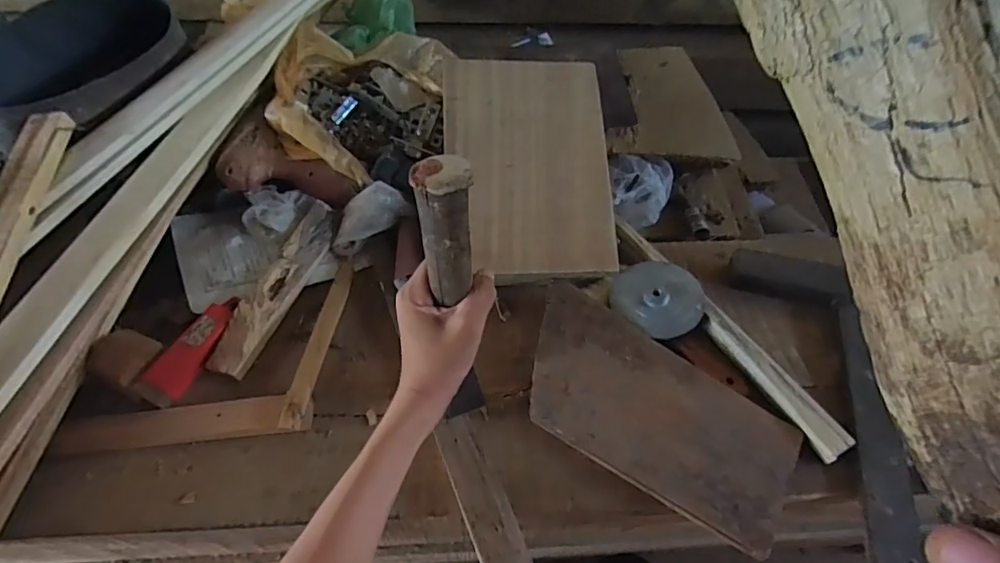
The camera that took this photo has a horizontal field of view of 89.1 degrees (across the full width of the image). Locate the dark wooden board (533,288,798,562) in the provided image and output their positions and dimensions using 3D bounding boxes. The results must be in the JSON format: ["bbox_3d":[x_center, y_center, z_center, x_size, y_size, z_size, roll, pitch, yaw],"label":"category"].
[{"bbox_3d":[0.134,0.110,0.464,0.251,0.014,0.137,28,57,20],"label":"dark wooden board"}]

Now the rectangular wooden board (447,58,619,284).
[{"bbox_3d":[0.034,-0.136,0.584,0.184,0.012,0.279,-1,71,-7],"label":"rectangular wooden board"}]

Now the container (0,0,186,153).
[{"bbox_3d":[-0.487,-0.251,0.588,0.140,0.061,0.243,35,67,-4],"label":"container"}]

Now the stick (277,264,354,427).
[{"bbox_3d":[-0.179,0.054,0.512,0.021,0.009,0.201,15,44,-12],"label":"stick"}]

